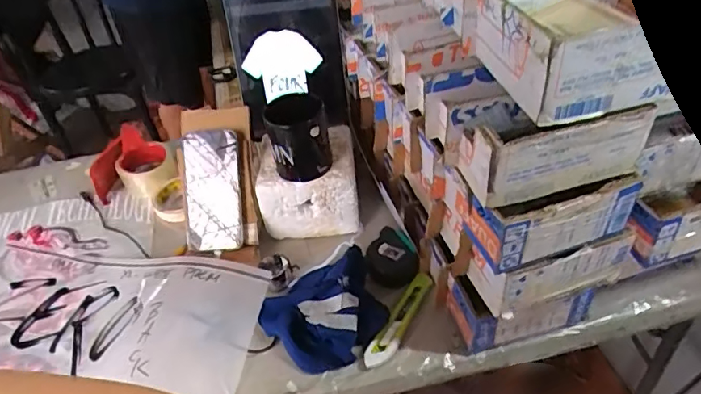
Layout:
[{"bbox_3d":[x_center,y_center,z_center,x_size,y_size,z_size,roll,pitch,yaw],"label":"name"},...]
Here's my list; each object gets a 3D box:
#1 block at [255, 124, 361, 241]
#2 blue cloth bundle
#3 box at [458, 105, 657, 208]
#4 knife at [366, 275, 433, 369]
[{"bbox_3d":[-0.065,-0.025,0.799,0.150,0.119,0.135,-9,42,-3],"label":"block"},{"bbox_3d":[-0.035,0.149,0.660,0.152,0.072,0.138,-18,43,-12],"label":"blue cloth bundle"},{"bbox_3d":[0.181,-0.050,0.470,0.146,0.074,0.064,-14,42,-8],"label":"box"},{"bbox_3d":[0.065,0.153,0.661,0.028,0.023,0.157,17,47,24],"label":"knife"}]

